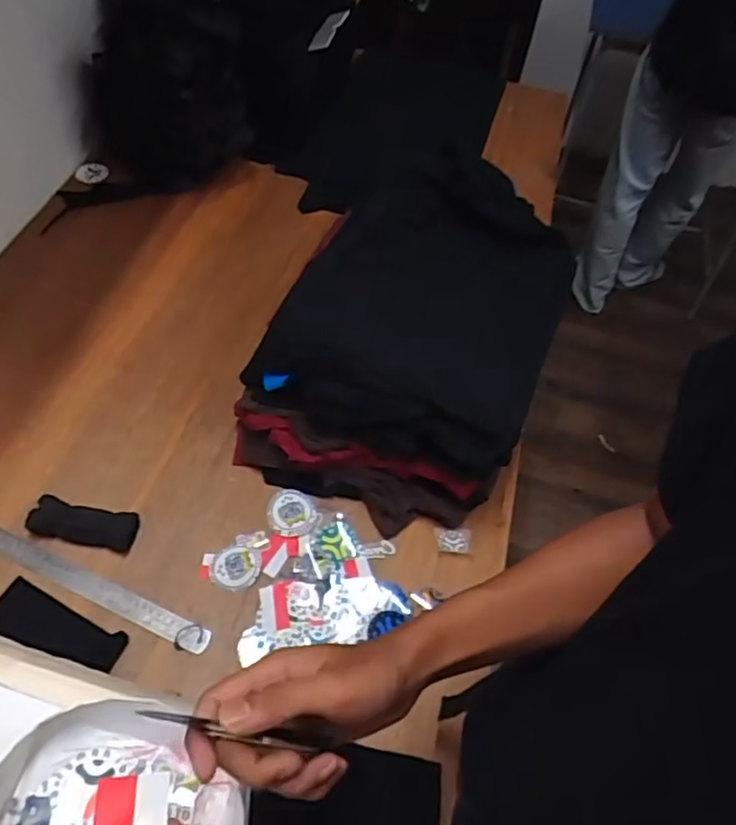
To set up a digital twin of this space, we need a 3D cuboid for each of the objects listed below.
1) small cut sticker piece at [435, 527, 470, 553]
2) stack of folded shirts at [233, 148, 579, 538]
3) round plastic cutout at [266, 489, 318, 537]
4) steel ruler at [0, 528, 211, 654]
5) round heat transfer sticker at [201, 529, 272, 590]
[{"bbox_3d":[0.114,0.169,0.826,0.046,0.005,0.037,1,55,-6],"label":"small cut sticker piece"},{"bbox_3d":[0.086,-0.139,0.913,0.347,0.168,0.573,23,56,9],"label":"stack of folded shirts"},{"bbox_3d":[-0.100,0.131,0.822,0.063,0.010,0.061,3,55,-5],"label":"round plastic cutout"},{"bbox_3d":[-0.335,0.207,0.748,0.322,0.005,0.029,23,57,8],"label":"steel ruler"},{"bbox_3d":[-0.168,0.182,0.780,0.072,0.010,0.077,11,55,1],"label":"round heat transfer sticker"}]

